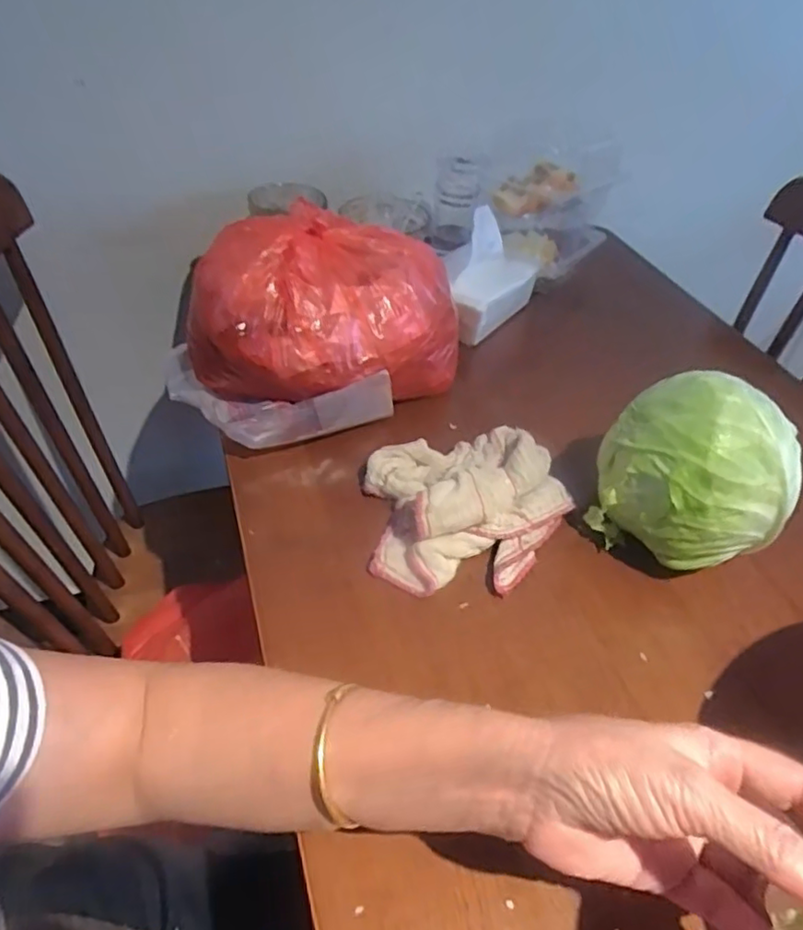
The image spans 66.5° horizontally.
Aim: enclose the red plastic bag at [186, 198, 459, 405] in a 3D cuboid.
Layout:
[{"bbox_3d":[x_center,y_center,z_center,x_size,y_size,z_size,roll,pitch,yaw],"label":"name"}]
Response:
[{"bbox_3d":[-0.065,-0.134,0.536,0.173,0.129,0.187,37,52,27],"label":"red plastic bag"}]

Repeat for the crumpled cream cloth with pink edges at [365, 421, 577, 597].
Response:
[{"bbox_3d":[0.053,0.025,0.469,0.156,0.044,0.145,-1,45,-7],"label":"crumpled cream cloth with pink edges"}]

